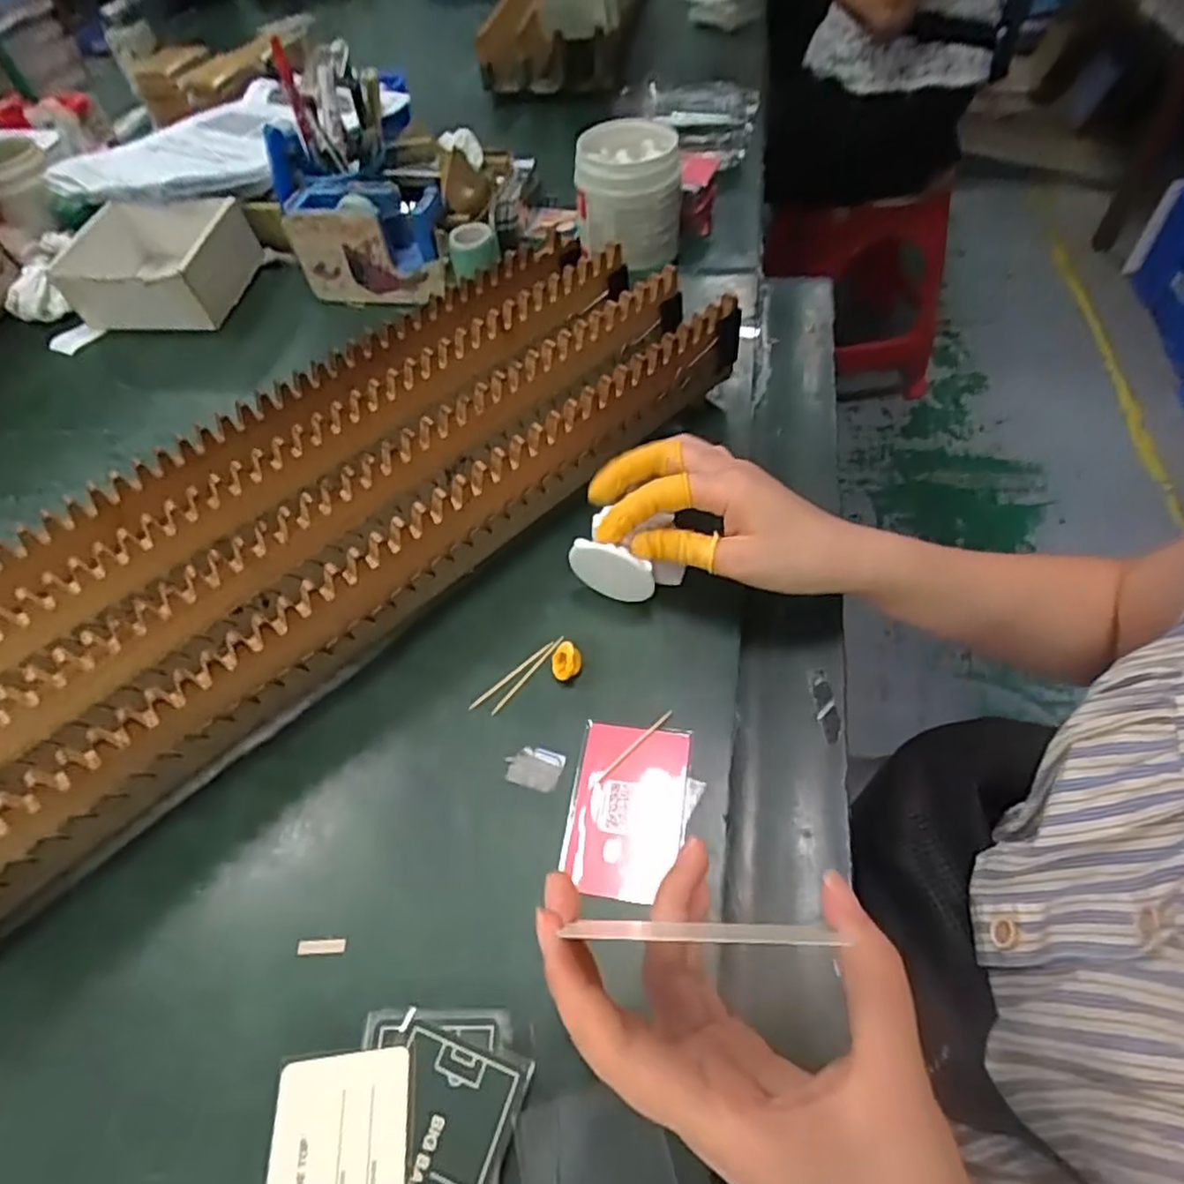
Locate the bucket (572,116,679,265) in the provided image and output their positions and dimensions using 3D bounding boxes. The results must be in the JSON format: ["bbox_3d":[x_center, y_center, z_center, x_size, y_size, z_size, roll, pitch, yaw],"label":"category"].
[{"bbox_3d":[0.035,-0.380,0.652,0.097,0.087,0.090,-2,55,3],"label":"bucket"}]

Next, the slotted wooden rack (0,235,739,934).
[{"bbox_3d":[-0.166,-0.047,0.427,0.571,0.076,0.192,-40,61,-21],"label":"slotted wooden rack"}]

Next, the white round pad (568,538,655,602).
[{"bbox_3d":[0.012,-0.011,0.405,0.050,0.050,0.006,14,57,14],"label":"white round pad"}]

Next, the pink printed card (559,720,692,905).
[{"bbox_3d":[0.018,0.110,0.351,0.057,0.007,0.087,6,57,9],"label":"pink printed card"}]

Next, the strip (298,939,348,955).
[{"bbox_3d":[-0.127,0.166,0.322,0.023,0.004,0.006,-4,55,1],"label":"strip"}]

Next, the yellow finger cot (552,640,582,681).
[{"bbox_3d":[-0.015,0.038,0.392,0.017,0.015,0.022,-13,55,-4],"label":"yellow finger cot"}]

